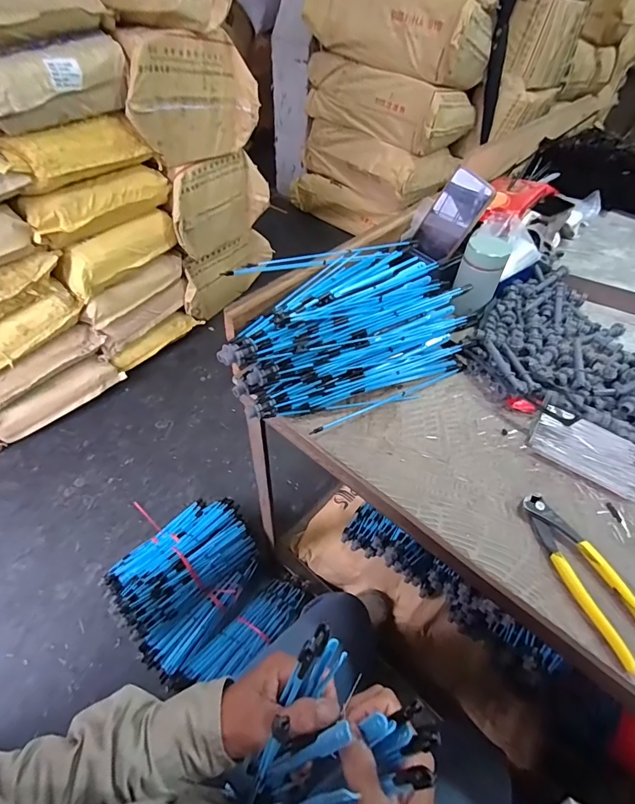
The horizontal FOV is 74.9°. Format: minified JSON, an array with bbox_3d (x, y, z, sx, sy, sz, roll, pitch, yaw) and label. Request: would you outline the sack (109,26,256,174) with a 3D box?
[{"bbox_3d":[-0.387,-0.917,1.270,0.140,0.314,0.426,37,57,26],"label":"sack"}]

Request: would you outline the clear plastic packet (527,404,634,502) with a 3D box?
[{"bbox_3d":[0.339,0.060,0.516,0.131,0.013,0.076,30,65,19],"label":"clear plastic packet"}]

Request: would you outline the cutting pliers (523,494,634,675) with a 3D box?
[{"bbox_3d":[0.266,0.172,0.419,0.052,0.020,0.165,-16,52,-16],"label":"cutting pliers"}]

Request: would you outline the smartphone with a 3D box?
[{"bbox_3d":[0.213,-0.295,0.668,0.077,0.133,0.016,46,41,14],"label":"smartphone"}]

